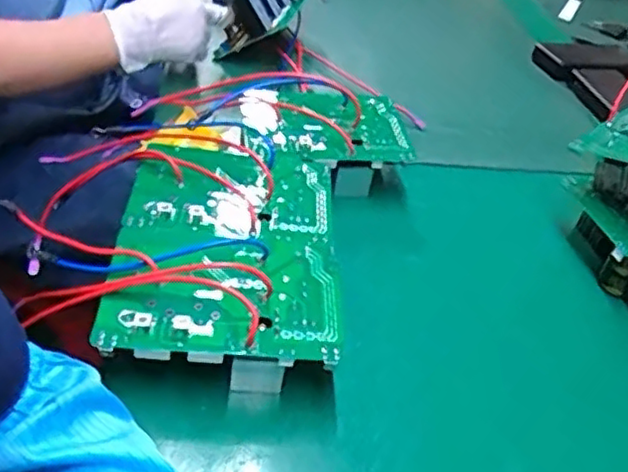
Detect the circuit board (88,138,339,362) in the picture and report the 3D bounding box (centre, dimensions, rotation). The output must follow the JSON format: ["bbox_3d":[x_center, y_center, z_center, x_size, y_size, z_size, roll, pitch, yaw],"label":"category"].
[{"bbox_3d":[-0.063,-0.001,0.480,0.150,0.034,0.210,3,40,-7],"label":"circuit board"}]

